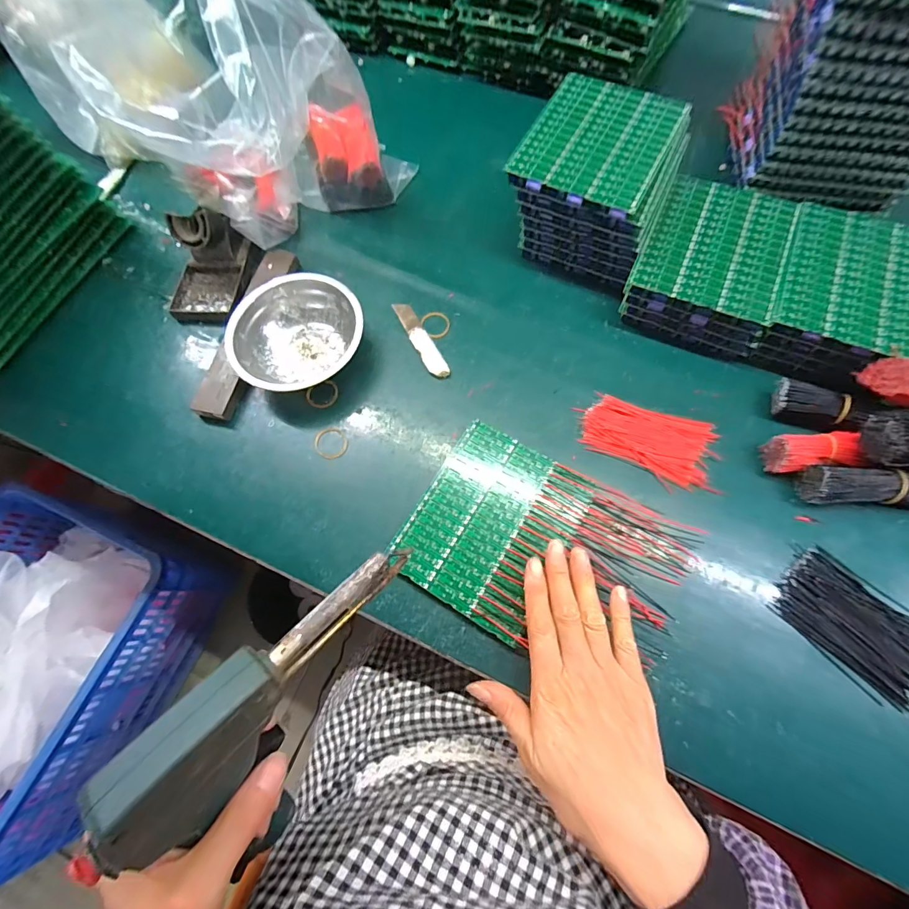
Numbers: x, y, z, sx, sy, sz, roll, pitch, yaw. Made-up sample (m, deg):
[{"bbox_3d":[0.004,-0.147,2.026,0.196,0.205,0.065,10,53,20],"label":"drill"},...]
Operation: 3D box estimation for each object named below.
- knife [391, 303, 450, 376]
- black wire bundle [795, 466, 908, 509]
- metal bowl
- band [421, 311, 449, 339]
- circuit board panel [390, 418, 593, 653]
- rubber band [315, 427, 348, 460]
[{"bbox_3d":[-0.036,-0.120,0.427,0.019,0.005,0.102,-27,72,-9],"label":"knife"},{"bbox_3d":[0.345,0.027,0.341,0.103,0.031,0.028,3,70,1],"label":"black wire bundle"},{"bbox_3d":[-0.156,-0.117,0.413,0.124,0.043,0.118,0,70,0],"label":"metal bowl"},{"bbox_3d":[-0.019,-0.137,0.434,0.027,0.004,0.034,-30,73,-10],"label":"band"},{"bbox_3d":[0.032,0.056,0.348,0.122,0.006,0.146,30,73,10],"label":"circuit board panel"},{"bbox_3d":[-0.118,-0.012,0.392,0.035,0.004,0.030,40,75,13],"label":"rubber band"}]

